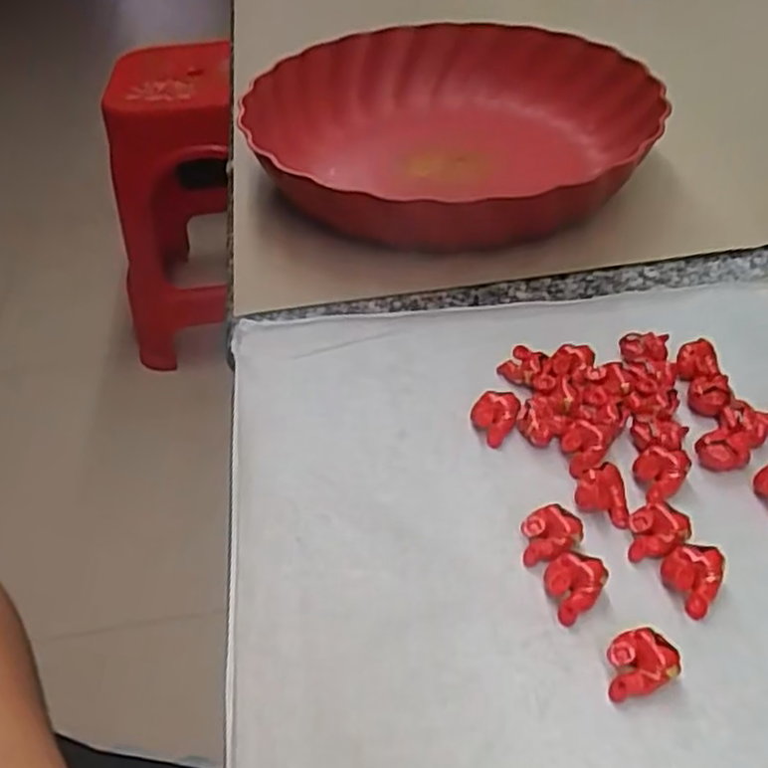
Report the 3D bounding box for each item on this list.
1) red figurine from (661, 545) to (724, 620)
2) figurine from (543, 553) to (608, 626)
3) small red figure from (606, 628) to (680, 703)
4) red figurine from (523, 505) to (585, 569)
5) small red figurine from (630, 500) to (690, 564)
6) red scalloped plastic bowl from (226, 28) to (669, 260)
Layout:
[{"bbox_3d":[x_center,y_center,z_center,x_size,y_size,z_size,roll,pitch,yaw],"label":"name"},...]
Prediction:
[{"bbox_3d":[0.104,0.066,0.258,0.018,0.012,0.020,18,47,22],"label":"red figurine"},{"bbox_3d":[0.064,0.069,0.257,0.018,0.014,0.020,17,47,21],"label":"figurine"},{"bbox_3d":[0.080,0.087,0.236,0.021,0.012,0.017,-7,43,-4],"label":"small red figure"},{"bbox_3d":[0.060,0.054,0.273,0.021,0.011,0.016,-12,43,-9],"label":"red figurine"},{"bbox_3d":[0.098,0.053,0.271,0.020,0.013,0.017,10,45,15],"label":"small red figurine"},{"bbox_3d":[0.040,-0.150,0.473,0.234,0.071,0.239,-4,43,0],"label":"red scalloped plastic bowl"}]

